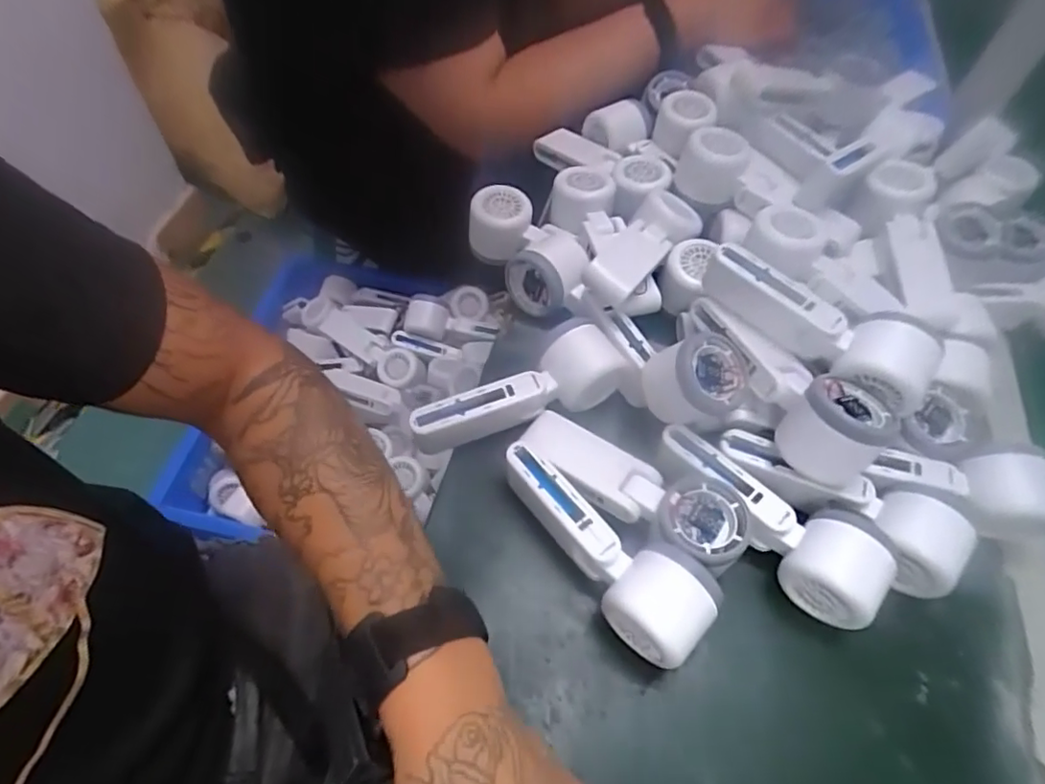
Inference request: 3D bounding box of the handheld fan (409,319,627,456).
[{"bbox_3d":[-0.007,-0.003,0.444,0.164,0.048,0.055,-19,60,-15],"label":"handheld fan"}]

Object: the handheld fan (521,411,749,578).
[{"bbox_3d":[0.071,0.069,0.413,0.165,0.051,0.059,30,60,15],"label":"handheld fan"}]

